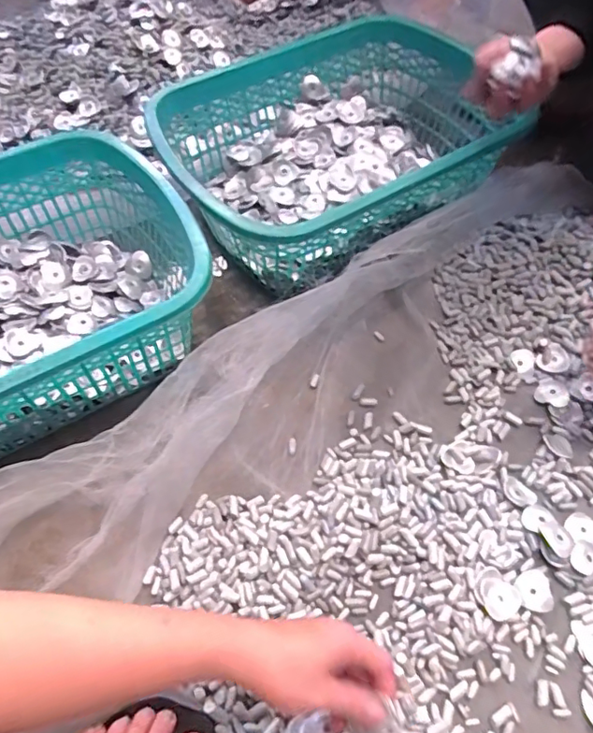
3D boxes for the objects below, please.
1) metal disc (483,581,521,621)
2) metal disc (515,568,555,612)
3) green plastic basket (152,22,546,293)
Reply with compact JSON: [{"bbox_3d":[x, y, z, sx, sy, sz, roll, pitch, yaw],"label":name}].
[{"bbox_3d":[0.189,0.216,0.498,0.034,0.004,0.031,-2,56,3],"label":"metal disc"},{"bbox_3d":[0.224,0.211,0.507,0.033,0.004,0.037,-14,60,-11],"label":"metal disc"},{"bbox_3d":[0.051,-0.312,0.752,0.447,0.130,0.397,-24,58,-12],"label":"green plastic basket"}]

